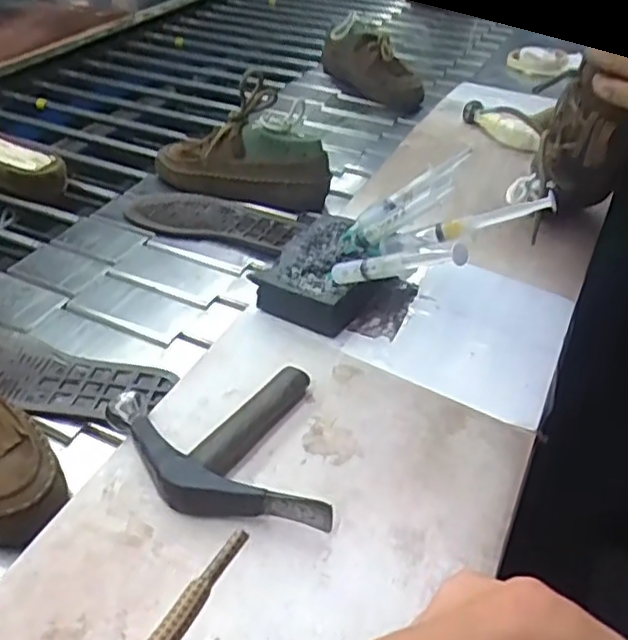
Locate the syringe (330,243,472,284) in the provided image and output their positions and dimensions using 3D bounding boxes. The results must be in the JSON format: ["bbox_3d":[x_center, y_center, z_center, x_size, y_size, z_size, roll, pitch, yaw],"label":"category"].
[{"bbox_3d":[0.055,-0.041,0.481,0.012,0.017,0.141,-33,17,-35],"label":"syringe"}]

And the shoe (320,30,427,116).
[{"bbox_3d":[0.097,-0.438,1.116,0.068,0.084,0.257,-14,41,-18],"label":"shoe"}]

